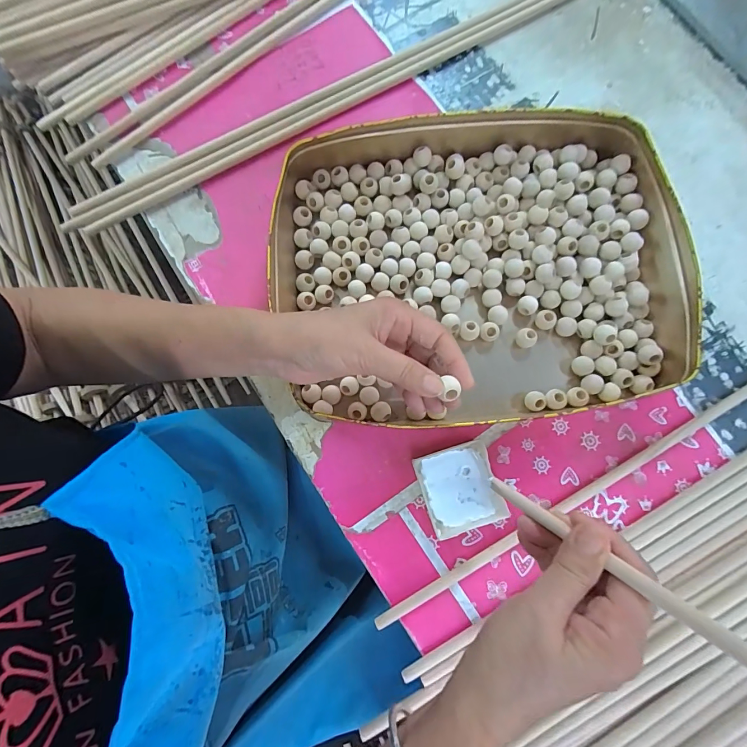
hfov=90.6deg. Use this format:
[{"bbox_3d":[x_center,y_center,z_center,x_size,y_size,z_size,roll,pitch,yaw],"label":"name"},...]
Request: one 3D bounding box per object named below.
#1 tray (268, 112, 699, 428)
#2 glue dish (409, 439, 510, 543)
[{"bbox_3d":[0.096,-0.101,0.358,0.373,0.053,0.286,-6,80,0],"label":"tray"},{"bbox_3d":[0.083,0.110,0.355,0.070,0.015,0.075,-16,80,-2],"label":"glue dish"}]

